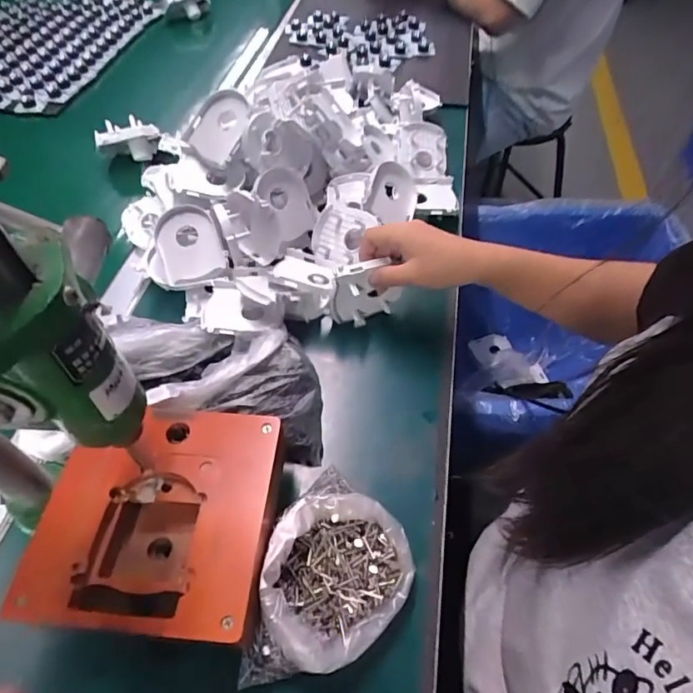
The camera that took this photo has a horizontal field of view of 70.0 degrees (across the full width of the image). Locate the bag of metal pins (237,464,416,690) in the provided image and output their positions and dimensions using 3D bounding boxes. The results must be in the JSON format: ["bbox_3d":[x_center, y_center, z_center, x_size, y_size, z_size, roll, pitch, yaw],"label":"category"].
[{"bbox_3d":[-0.010,0.163,0.352,0.102,0.053,0.148,21,56,16],"label":"bag of metal pins"}]

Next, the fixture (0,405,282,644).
[{"bbox_3d":[-0.129,0.121,0.356,0.151,0.051,0.152,3,53,3],"label":"fixture"}]

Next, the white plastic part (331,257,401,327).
[{"bbox_3d":[0.019,-0.053,0.497,0.070,0.074,0.018,-15,54,-10],"label":"white plastic part"}]

